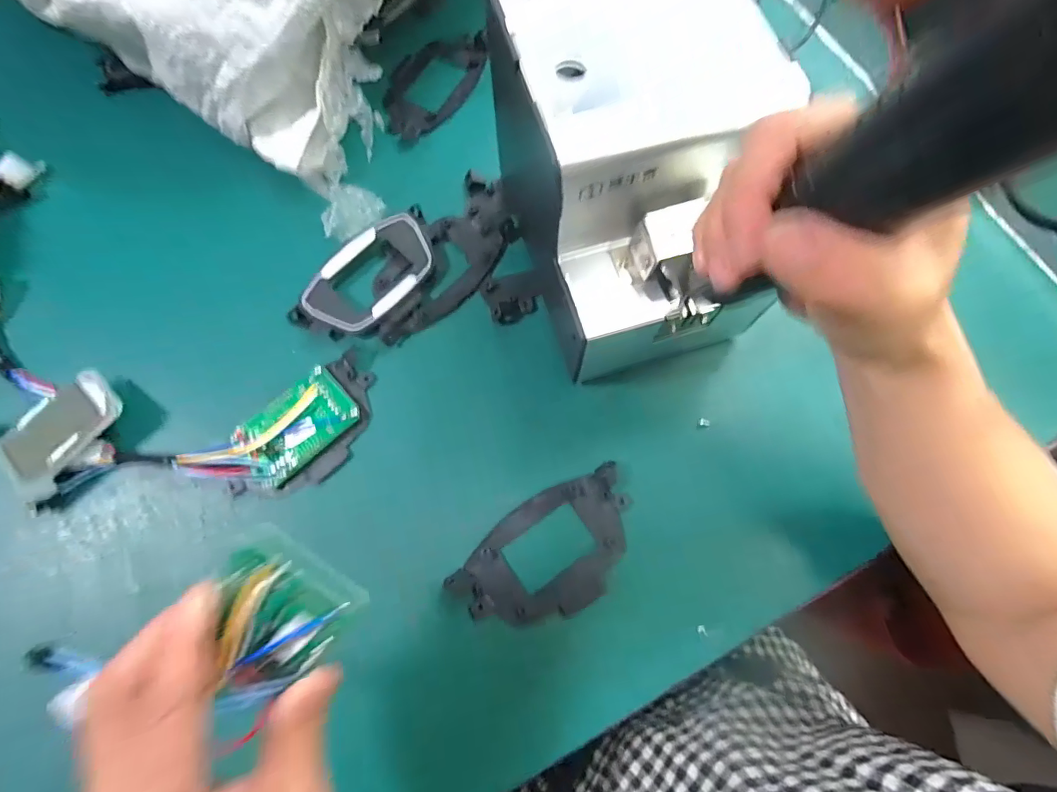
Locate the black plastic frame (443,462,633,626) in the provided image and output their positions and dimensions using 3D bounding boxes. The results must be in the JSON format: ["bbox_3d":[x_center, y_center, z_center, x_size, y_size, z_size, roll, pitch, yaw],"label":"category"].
[{"bbox_3d":[0.016,0.099,0.300,0.120,0.008,0.070,-32,76,-8],"label":"black plastic frame"}]

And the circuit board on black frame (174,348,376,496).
[{"bbox_3d":[-0.148,0.025,0.315,0.115,0.024,0.061,-42,90,-16],"label":"circuit board on black frame"}]

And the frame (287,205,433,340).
[{"bbox_3d":[-0.111,-0.087,0.350,0.060,0.011,0.120,40,78,11],"label":"frame"}]

